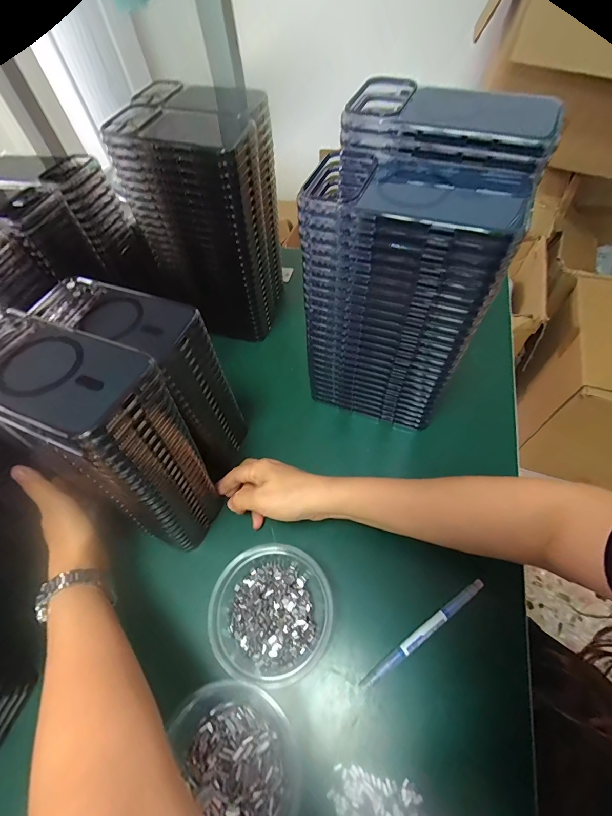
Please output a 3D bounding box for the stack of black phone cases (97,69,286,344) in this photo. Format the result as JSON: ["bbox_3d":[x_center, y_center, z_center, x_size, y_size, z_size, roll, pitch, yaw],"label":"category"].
[{"bbox_3d":[-0.121,-0.242,0.492,0.155,0.270,0.132,9,58,11],"label":"stack of black phone cases"}]

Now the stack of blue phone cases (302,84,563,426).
[{"bbox_3d":[0.107,-0.128,0.381,0.156,0.278,0.159,23,61,18],"label":"stack of blue phone cases"}]

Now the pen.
[{"bbox_3d":[0.115,0.216,0.341,0.150,0.012,0.010,-31,59,-15],"label":"pen"}]

